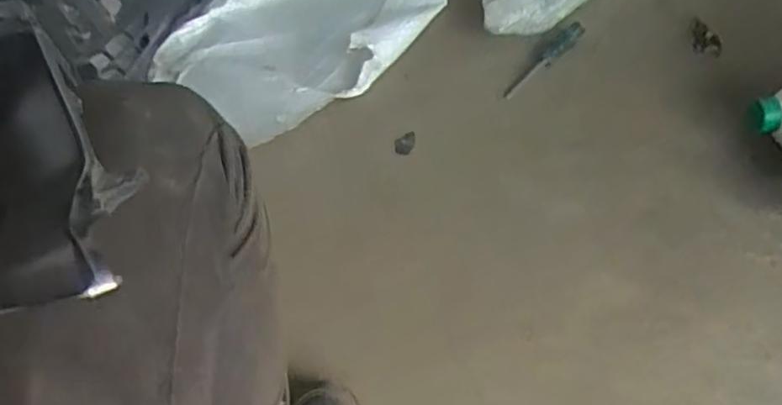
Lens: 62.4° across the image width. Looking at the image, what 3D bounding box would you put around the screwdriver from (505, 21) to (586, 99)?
[{"bbox_3d":[0.245,-0.229,1.024,0.027,0.024,0.194,36,61,26],"label":"screwdriver"}]

